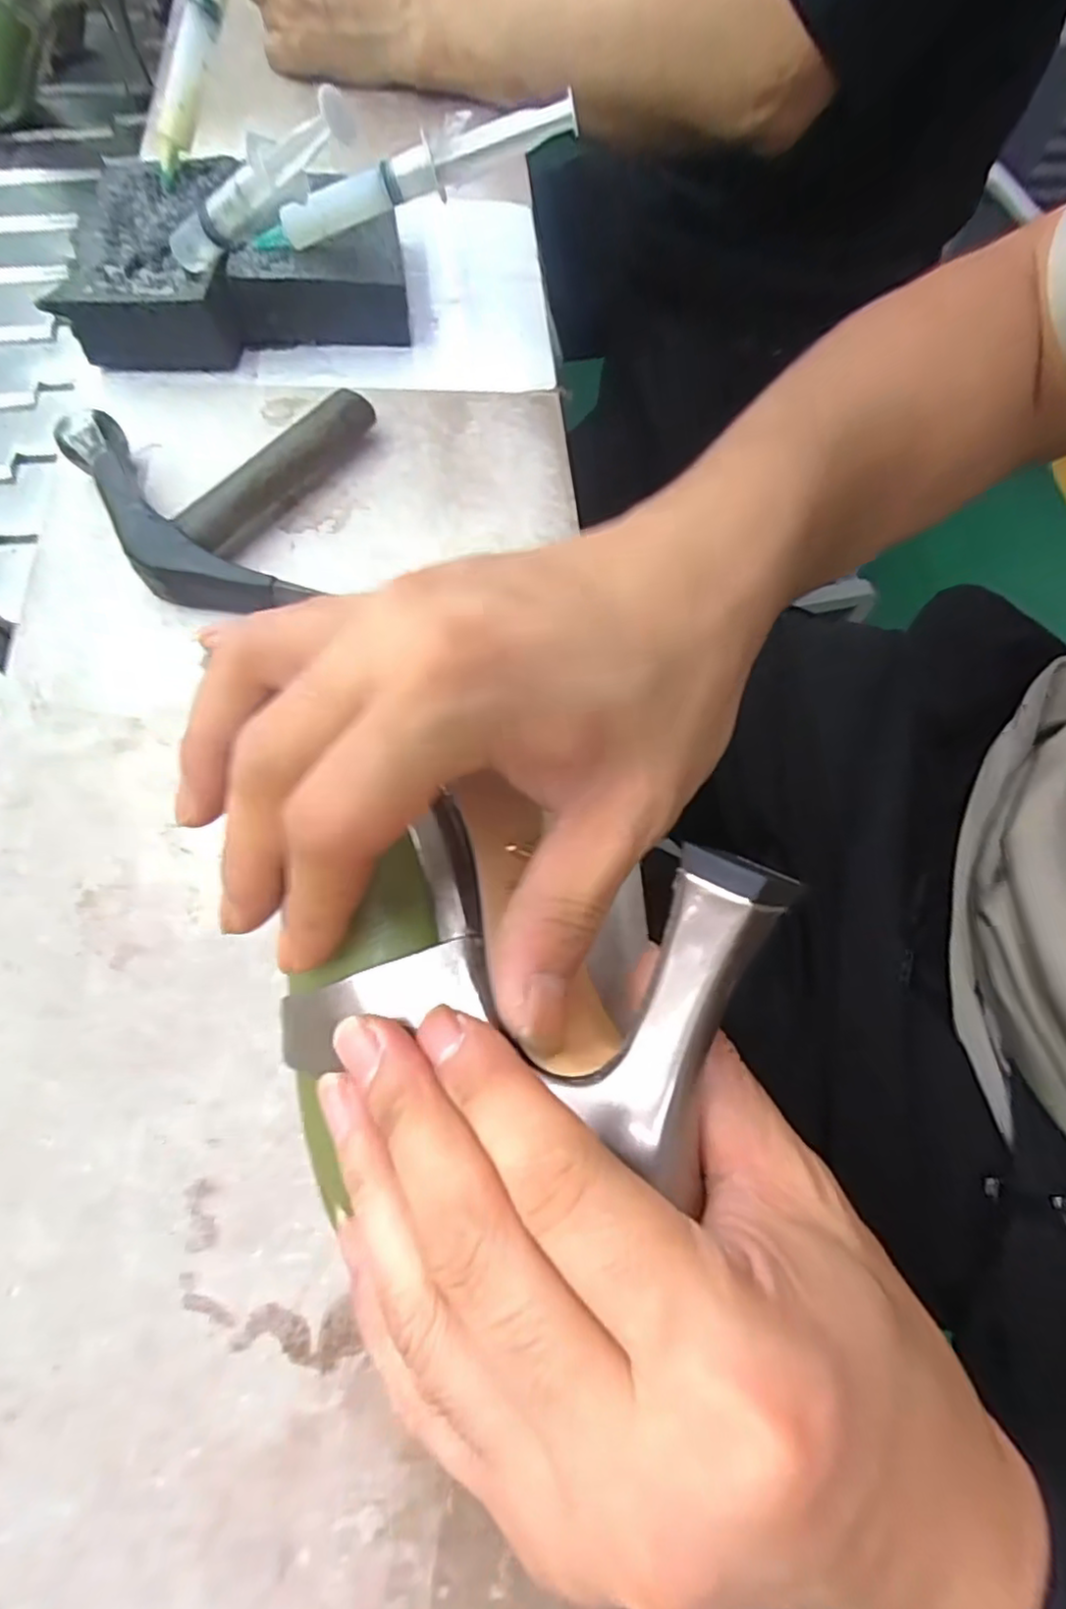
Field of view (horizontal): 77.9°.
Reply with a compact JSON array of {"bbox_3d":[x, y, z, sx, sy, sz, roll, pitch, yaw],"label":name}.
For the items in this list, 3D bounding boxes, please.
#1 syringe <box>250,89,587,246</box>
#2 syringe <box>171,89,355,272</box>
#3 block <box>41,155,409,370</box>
[{"bbox_3d":[-0.061,-0.292,0.307,0.161,0.023,0.019,-10,67,13],"label":"syringe"},{"bbox_3d":[-0.121,-0.265,0.285,0.127,0.022,0.013,5,64,37],"label":"syringe"},{"bbox_3d":[-0.149,-0.288,0.351,0.168,0.039,0.126,1,68,1],"label":"block"}]

